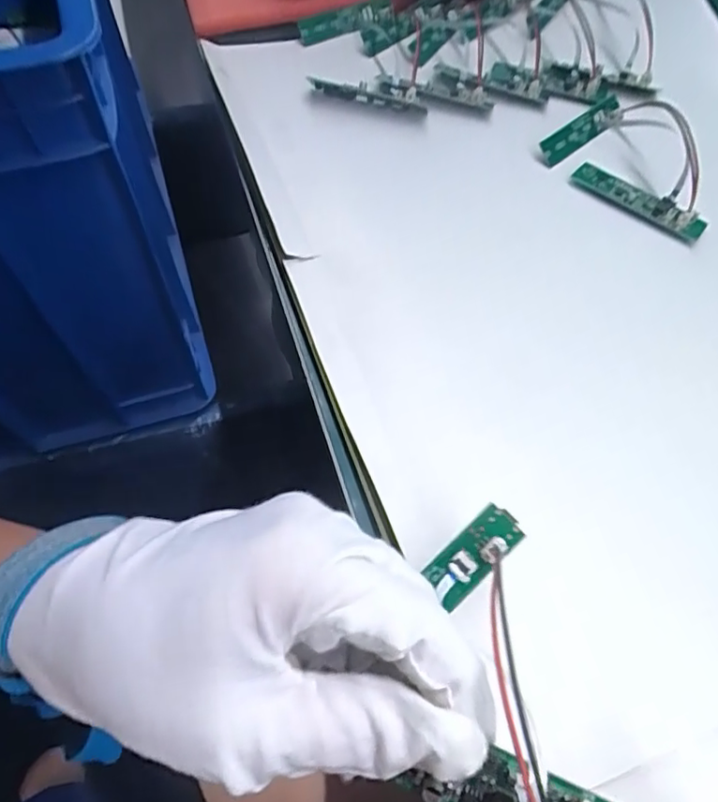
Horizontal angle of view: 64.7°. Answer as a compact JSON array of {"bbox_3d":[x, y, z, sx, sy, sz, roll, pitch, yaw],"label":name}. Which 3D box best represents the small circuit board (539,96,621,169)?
[{"bbox_3d":[0.152,-0.183,0.383,0.084,0.005,0.018,-35,99,-19],"label":"small circuit board"}]

